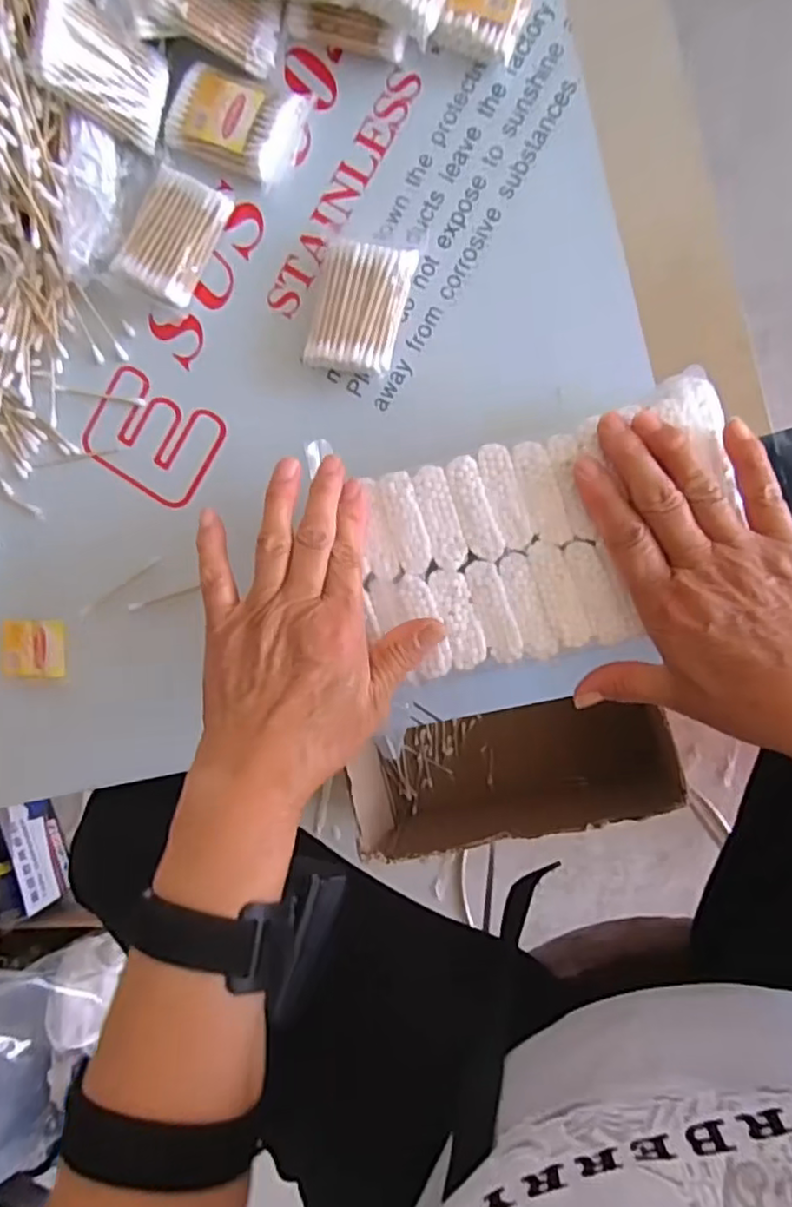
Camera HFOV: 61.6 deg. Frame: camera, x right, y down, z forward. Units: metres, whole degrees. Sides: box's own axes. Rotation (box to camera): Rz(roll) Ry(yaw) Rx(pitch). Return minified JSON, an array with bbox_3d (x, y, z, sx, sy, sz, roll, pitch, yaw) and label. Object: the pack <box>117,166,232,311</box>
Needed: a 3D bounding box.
[{"bbox_3d":[-0.145,-0.238,0.430,0.049,0.020,0.074,30,96,10],"label":"pack"}]

